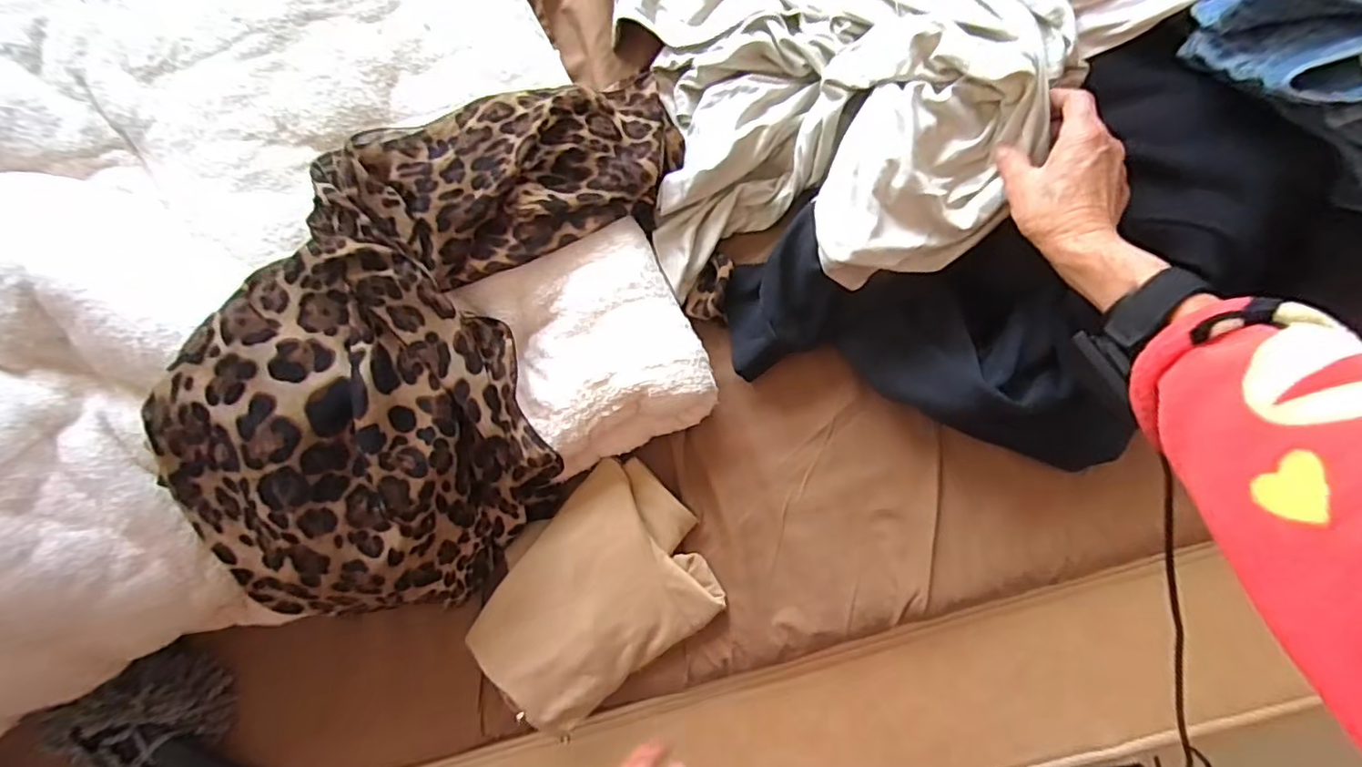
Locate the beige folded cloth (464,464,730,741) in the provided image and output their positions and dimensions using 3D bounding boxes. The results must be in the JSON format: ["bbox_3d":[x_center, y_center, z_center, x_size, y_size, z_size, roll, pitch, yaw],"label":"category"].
[{"bbox_3d":[-0.089,0.209,0.595,0.241,0.053,0.179,-40,86,6],"label":"beige folded cloth"}]

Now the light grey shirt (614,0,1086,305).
[{"bbox_3d":[0.117,-0.267,0.519,0.329,0.134,0.358,-12,89,8],"label":"light grey shirt"}]

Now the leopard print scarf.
[{"bbox_3d":[-0.194,-0.052,0.522,0.301,0.201,0.517,41,96,5],"label":"leopard print scarf"}]

